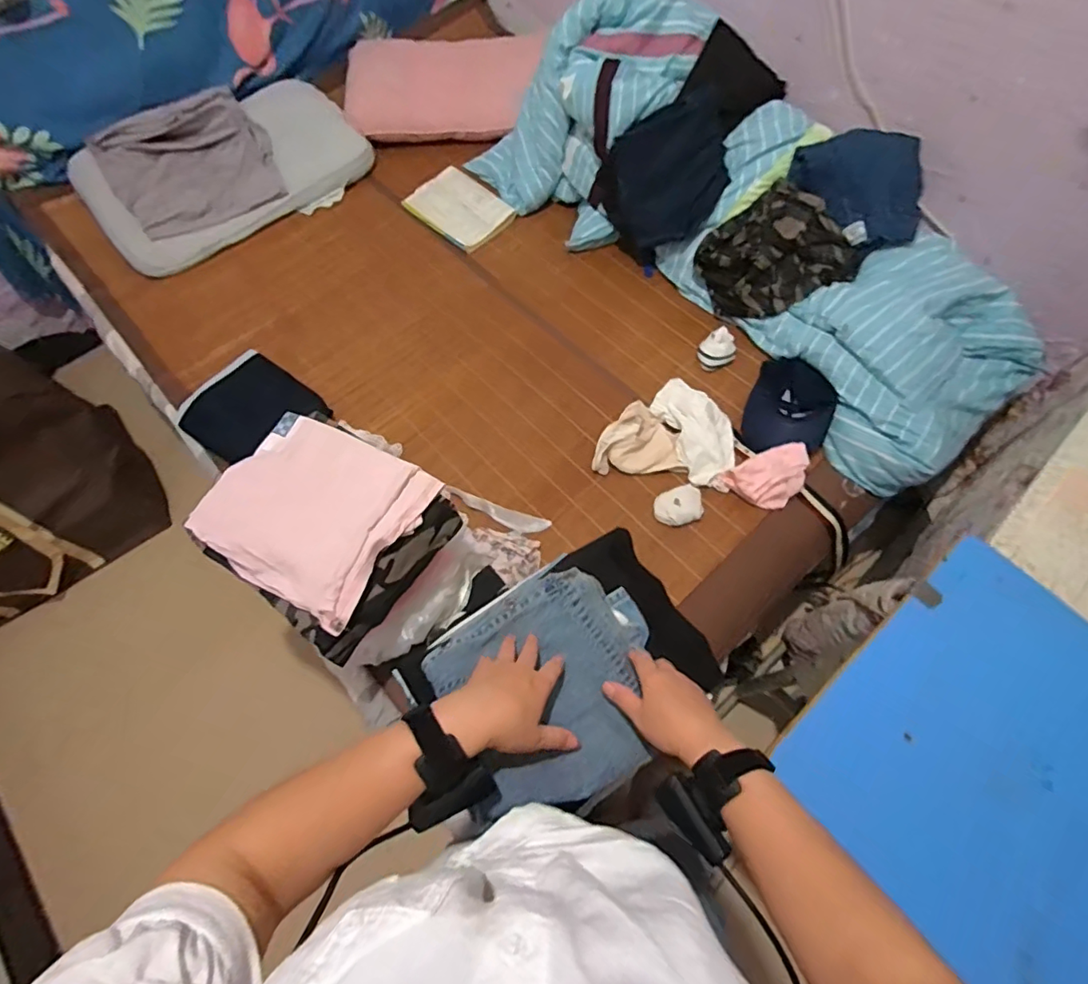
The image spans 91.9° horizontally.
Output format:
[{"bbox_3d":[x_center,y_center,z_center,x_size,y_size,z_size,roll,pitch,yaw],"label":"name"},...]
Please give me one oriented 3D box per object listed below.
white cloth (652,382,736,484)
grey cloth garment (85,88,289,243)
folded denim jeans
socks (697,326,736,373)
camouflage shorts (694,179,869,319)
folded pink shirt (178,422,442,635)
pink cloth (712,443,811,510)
[{"bbox_3d":[0.317,-0.137,1.097,0.132,0.041,0.249,-21,67,-8],"label":"white cloth"},{"bbox_3d":[-0.896,-0.844,1.339,0.395,0.038,0.348,-36,93,-20],"label":"grey cloth garment"},{"bbox_3d":[0.023,0.202,0.565,0.245,0.040,0.213,-23,61,-19],"label":"folded denim jeans"},{"bbox_3d":[0.387,-0.318,1.174,0.091,0.040,0.080,-40,71,-16],"label":"socks"},{"bbox_3d":[0.503,-0.500,1.160,0.217,0.212,0.265,-35,70,-14],"label":"camouflage shorts"},{"bbox_3d":[-0.328,0.022,0.750,0.274,0.025,0.244,26,69,12],"label":"folded pink shirt"},{"bbox_3d":[0.448,-0.029,1.038,0.186,0.063,0.106,-26,68,-11],"label":"pink cloth"}]

